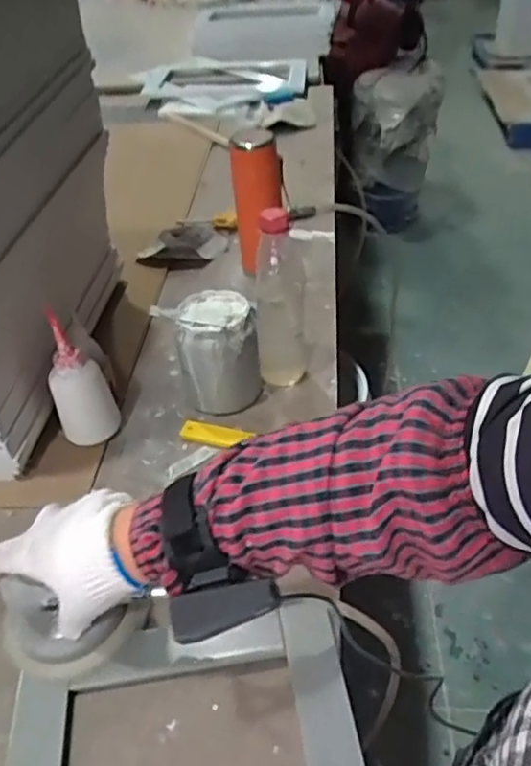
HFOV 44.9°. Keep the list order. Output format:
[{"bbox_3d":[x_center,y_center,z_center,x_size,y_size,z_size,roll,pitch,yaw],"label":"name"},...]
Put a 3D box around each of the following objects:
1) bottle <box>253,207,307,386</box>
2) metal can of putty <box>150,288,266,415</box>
[{"bbox_3d":[0.017,-0.090,0.734,0.057,0.227,0.054,-2,40,2],"label":"bottle"},{"bbox_3d":[-0.061,-0.036,0.736,0.091,0.112,0.095,-31,47,-28],"label":"metal can of putty"}]

